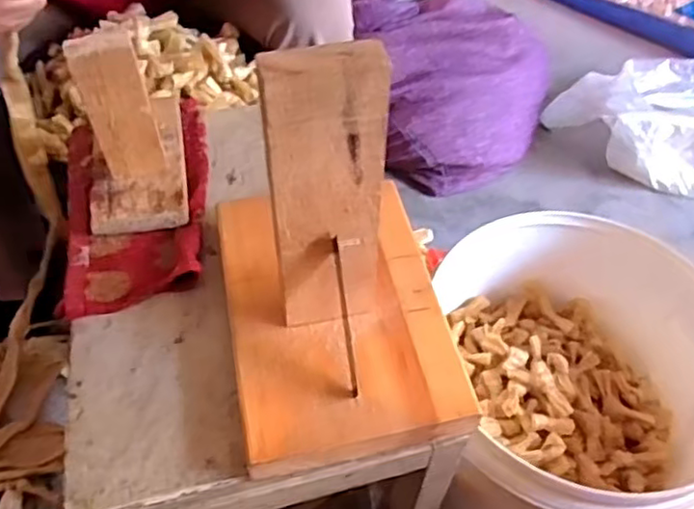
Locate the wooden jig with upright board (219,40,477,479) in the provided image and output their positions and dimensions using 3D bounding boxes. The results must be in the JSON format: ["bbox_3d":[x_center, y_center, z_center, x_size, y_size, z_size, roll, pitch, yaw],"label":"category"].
[{"bbox_3d":[-0.005,-0.023,0.372,0.139,0.207,0.205,-8,51,-9],"label":"wooden jig with upright board"}]

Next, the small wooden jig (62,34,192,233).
[{"bbox_3d":[-0.168,-0.113,0.491,0.072,0.131,0.138,-7,51,-9],"label":"small wooden jig"}]

